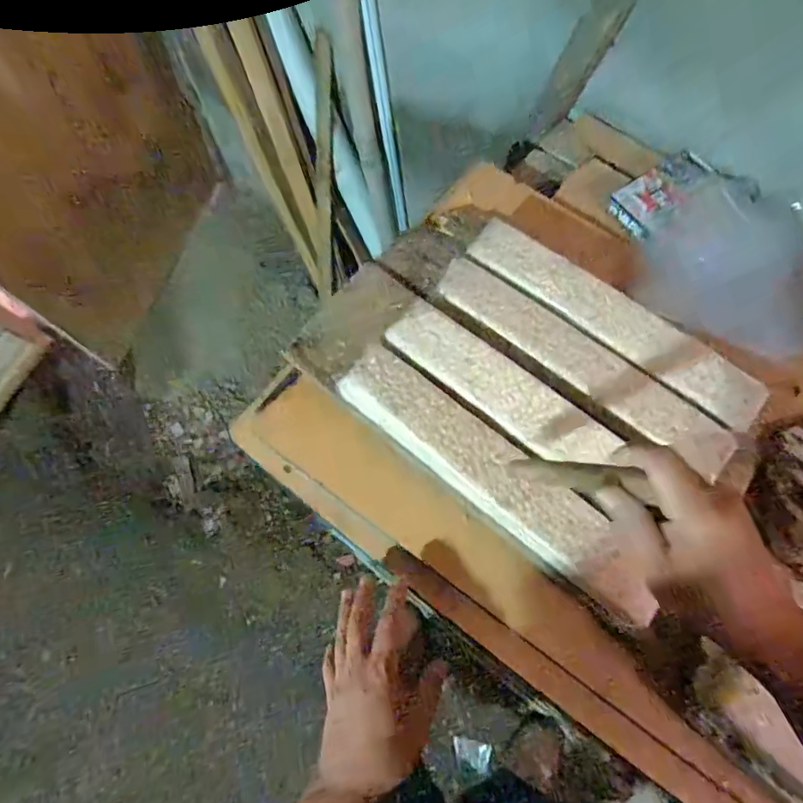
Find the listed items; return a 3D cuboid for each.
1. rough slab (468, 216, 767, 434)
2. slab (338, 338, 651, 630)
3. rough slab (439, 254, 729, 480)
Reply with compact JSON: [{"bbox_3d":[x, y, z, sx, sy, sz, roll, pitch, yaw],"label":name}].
[{"bbox_3d":[0.246,-0.096,0.581,0.366,0.023,0.069,36,73,11],"label":"rough slab"},{"bbox_3d":[0.093,0.075,0.501,0.361,0.036,0.076,40,74,12],"label":"slab"},{"bbox_3d":[0.200,-0.045,0.555,0.361,0.020,0.073,35,73,11],"label":"rough slab"}]

